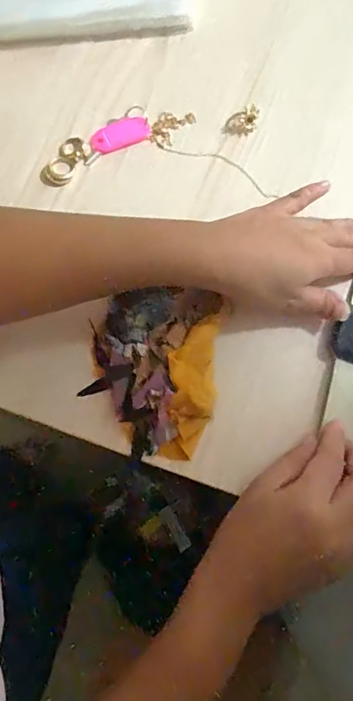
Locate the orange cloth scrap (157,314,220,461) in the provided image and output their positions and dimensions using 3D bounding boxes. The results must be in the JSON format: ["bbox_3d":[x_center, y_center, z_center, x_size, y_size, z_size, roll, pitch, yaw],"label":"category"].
[{"bbox_3d":[0.011,0.026,0.342,0.034,0.025,0.102,7,77,-1],"label":"orange cloth scrap"}]

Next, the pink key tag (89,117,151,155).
[{"bbox_3d":[-0.047,-0.179,0.391,0.051,0.005,0.022,-23,79,-8],"label":"pink key tag"}]

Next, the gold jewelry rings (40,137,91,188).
[{"bbox_3d":[-0.092,-0.154,0.386,0.023,0.006,0.046,35,78,5],"label":"gold jewelry rings"}]

